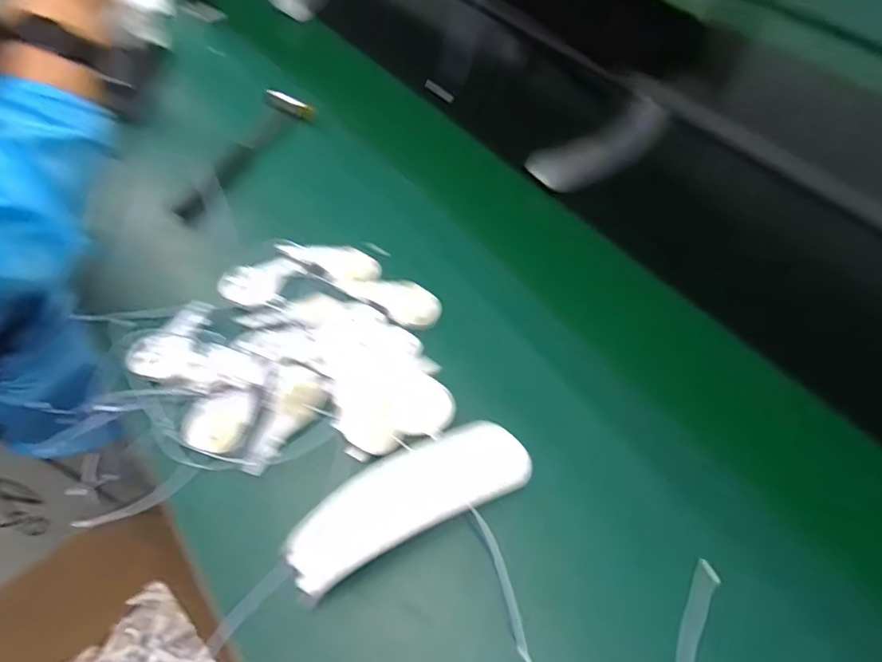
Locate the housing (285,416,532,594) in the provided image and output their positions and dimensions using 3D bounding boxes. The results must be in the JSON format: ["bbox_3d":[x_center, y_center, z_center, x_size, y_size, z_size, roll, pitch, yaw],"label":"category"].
[{"bbox_3d":[-0.021,0.128,0.403,0.202,0.041,0.066,-23,58,-16],"label":"housing"}]

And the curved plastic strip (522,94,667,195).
[{"bbox_3d":[0.211,-0.240,0.678,0.207,0.049,0.062,-28,60,-19],"label":"curved plastic strip"}]

